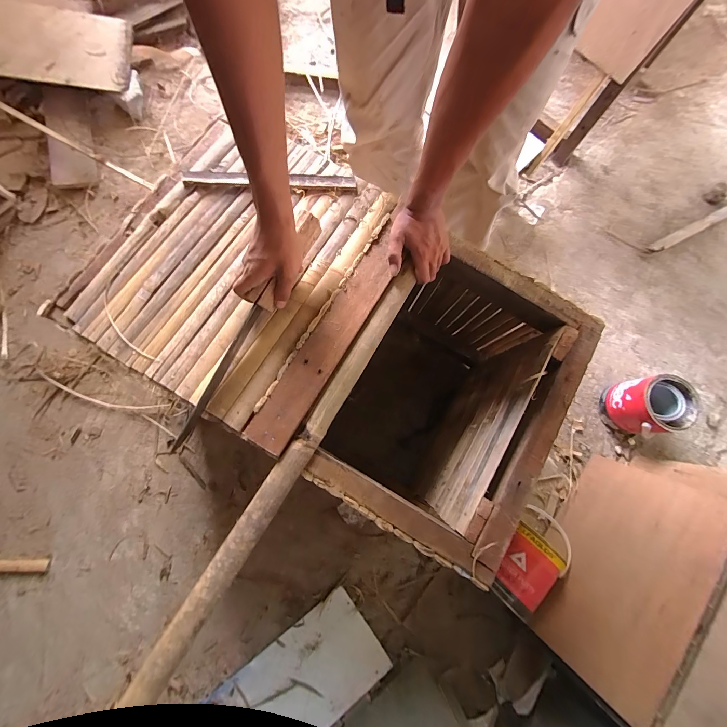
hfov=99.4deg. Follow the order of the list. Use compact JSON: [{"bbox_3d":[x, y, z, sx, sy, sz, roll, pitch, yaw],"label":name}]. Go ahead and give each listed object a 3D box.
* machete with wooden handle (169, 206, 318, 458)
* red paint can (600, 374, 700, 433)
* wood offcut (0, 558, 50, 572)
[{"bbox_3d":[-0.173,-0.050,0.451,0.041,0.044,0.377,31,87,5],"label":"machete with wooden handle"},{"bbox_3d":[0.794,0.113,0.870,0.155,0.144,0.152,-7,78,-2],"label":"red paint can"},{"bbox_3d":[-0.945,0.518,0.789,0.274,0.012,0.033,0,78,-1],"label":"wood offcut"}]

